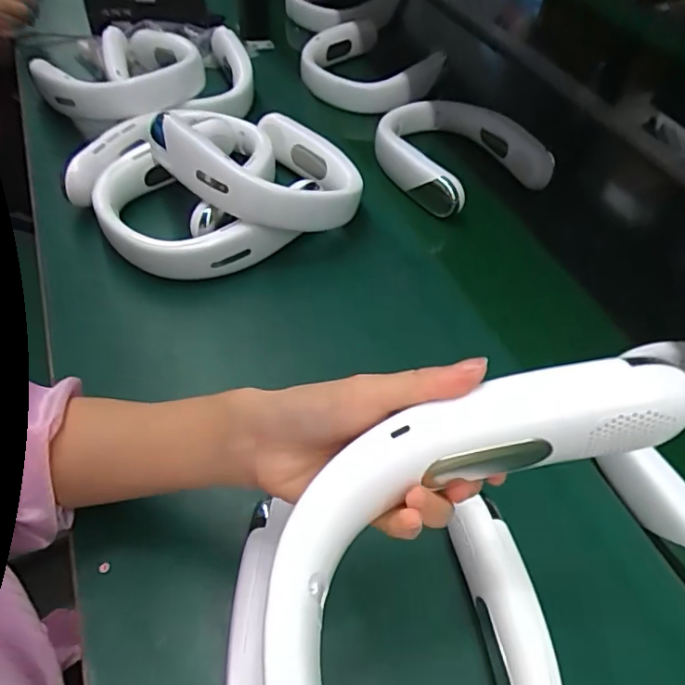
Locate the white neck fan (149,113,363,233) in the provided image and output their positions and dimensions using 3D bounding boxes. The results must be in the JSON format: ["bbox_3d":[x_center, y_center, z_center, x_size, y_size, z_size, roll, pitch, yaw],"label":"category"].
[{"bbox_3d":[-0.091,-0.188,0.577,0.203,0.058,0.203,-8,47,-32],"label":"white neck fan"}]

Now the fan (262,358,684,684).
[{"bbox_3d":[0.066,0.093,0.190,0.186,0.064,0.175,-9,51,-9],"label":"fan"}]

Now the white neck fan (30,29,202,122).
[{"bbox_3d":[-0.276,-0.335,0.684,0.185,0.043,0.190,-26,55,-21],"label":"white neck fan"}]

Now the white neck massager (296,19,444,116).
[{"bbox_3d":[0.039,-0.416,0.825,0.180,0.060,0.171,0,50,-1],"label":"white neck massager"}]

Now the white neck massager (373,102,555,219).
[{"bbox_3d":[0.140,-0.248,0.694,0.188,0.055,0.185,-25,55,-20],"label":"white neck massager"}]

